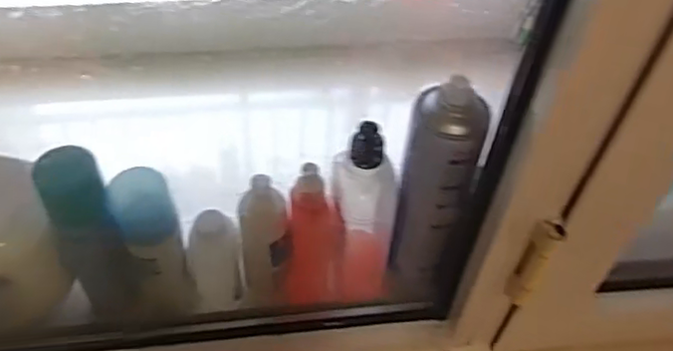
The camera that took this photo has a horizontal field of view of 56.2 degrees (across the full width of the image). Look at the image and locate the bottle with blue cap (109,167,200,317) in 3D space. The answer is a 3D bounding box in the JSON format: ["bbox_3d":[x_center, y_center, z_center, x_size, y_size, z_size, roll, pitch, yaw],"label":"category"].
[{"bbox_3d":[-0.167,0.070,0.577,0.057,0.172,0.044,-11,52,-13],"label":"bottle with blue cap"}]

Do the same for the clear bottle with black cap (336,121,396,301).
[{"bbox_3d":[0.028,0.036,0.605,0.071,0.206,0.080,4,50,-1],"label":"clear bottle with black cap"}]

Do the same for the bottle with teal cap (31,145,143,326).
[{"bbox_3d":[-0.218,0.064,0.565,0.055,0.204,0.048,-21,55,-20],"label":"bottle with teal cap"}]

